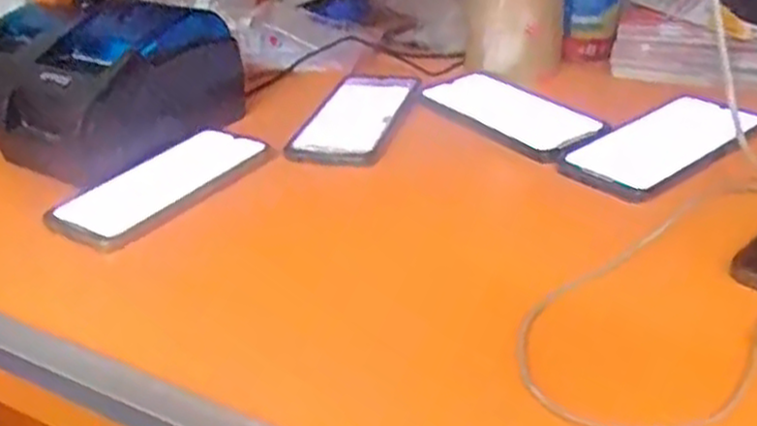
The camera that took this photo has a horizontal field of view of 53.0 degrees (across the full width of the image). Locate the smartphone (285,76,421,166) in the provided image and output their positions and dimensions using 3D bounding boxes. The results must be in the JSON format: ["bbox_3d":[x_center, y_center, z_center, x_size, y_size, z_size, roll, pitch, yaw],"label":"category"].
[{"bbox_3d":[-0.018,-0.087,0.672,0.082,0.011,0.174,5,31,17],"label":"smartphone"}]

